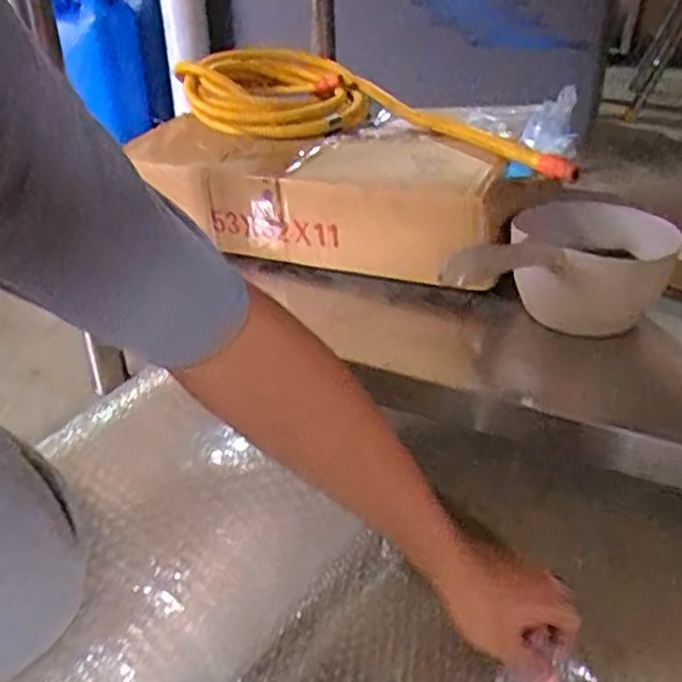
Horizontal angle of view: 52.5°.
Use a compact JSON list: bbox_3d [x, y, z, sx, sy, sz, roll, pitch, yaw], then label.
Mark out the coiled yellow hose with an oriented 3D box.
[{"bbox_3d":[0.045,-0.309,0.889,0.565,0.088,0.212,22,38,33],"label":"coiled yellow hose"}]

